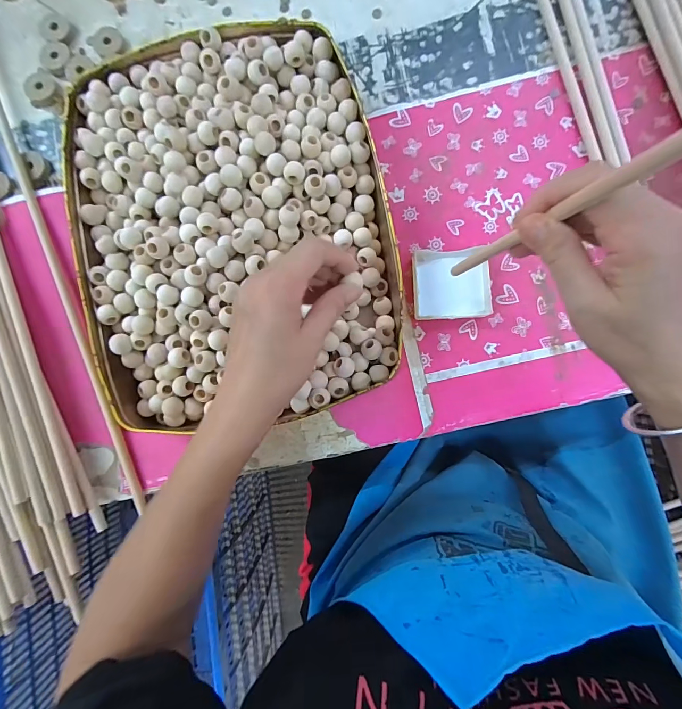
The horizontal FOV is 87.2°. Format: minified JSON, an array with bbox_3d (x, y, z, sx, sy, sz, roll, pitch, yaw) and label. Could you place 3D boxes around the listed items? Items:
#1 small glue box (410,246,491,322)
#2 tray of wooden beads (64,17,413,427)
[{"bbox_3d":[0.114,-0.073,0.373,0.076,0.017,0.070,-5,87,5],"label":"small glue box"},{"bbox_3d":[-0.099,-0.121,0.362,0.300,0.078,0.368,-8,86,5],"label":"tray of wooden beads"}]

